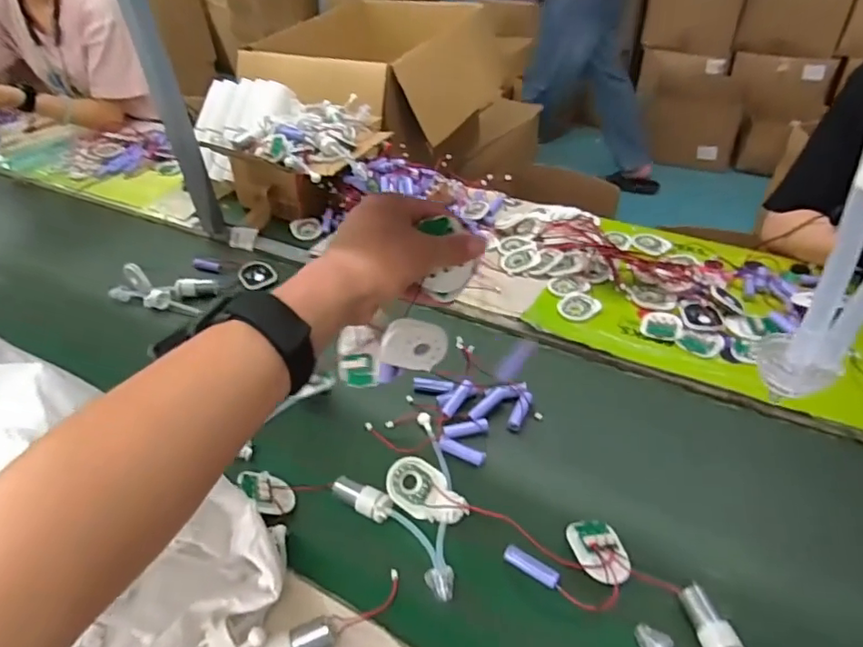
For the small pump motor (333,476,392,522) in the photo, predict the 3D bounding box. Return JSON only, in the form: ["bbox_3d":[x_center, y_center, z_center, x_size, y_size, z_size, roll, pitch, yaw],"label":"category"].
[{"bbox_3d":[-0.068,0.173,0.552,0.063,0.022,0.025,20,47,26],"label":"small pump motor"}]

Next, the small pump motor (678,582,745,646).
[{"bbox_3d":[0.221,0.236,0.441,0.023,0.018,0.065,-7,41,-2],"label":"small pump motor"}]

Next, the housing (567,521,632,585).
[{"bbox_3d":[0.151,0.199,0.497,0.046,0.013,0.063,-16,42,-12],"label":"housing"}]

